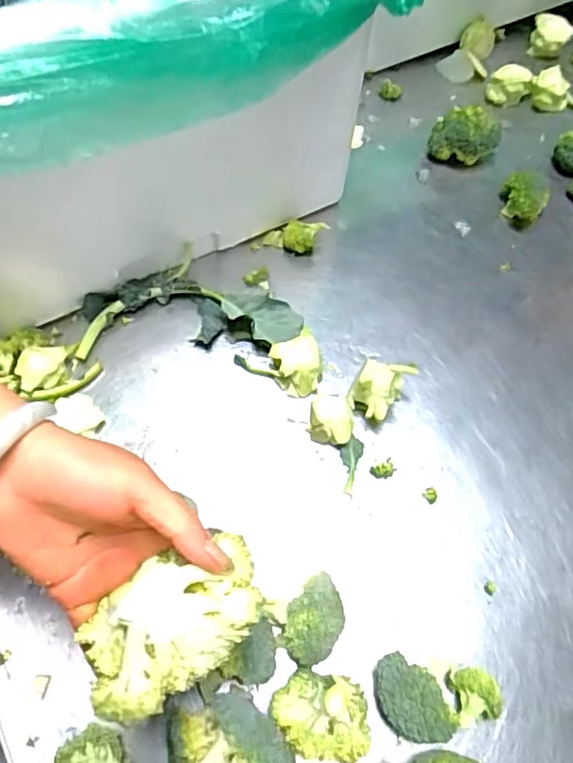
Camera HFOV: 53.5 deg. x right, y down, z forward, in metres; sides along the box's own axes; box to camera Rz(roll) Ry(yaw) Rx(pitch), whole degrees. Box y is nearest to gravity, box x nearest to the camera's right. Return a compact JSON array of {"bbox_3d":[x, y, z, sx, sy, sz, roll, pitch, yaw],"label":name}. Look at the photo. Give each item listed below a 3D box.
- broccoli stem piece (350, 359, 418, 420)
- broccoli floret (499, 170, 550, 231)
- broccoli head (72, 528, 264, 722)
[{"bbox_3d":[0.080,0.008,0.497,0.046,0.050,0.051,26,65,12],"label":"broccoli stem piece"},{"bbox_3d":[0.255,-0.199,0.613,0.050,0.049,0.048,28,65,13],"label":"broccoli floret"},{"bbox_3d":[-0.056,0.123,0.290,0.096,0.038,0.055,-31,67,-16],"label":"broccoli head"}]

